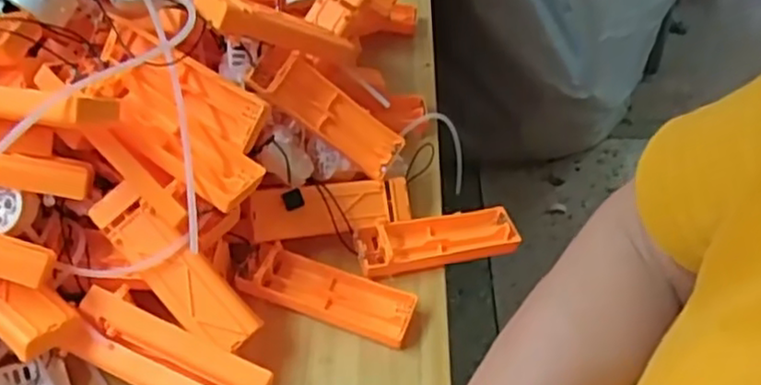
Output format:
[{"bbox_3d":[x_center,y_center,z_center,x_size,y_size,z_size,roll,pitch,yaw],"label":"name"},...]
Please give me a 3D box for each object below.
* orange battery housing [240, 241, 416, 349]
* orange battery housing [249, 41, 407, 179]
[{"bbox_3d":[-0.032,0.062,0.434,0.105,0.024,0.035,14,47,11],"label":"orange battery housing"},{"bbox_3d":[-0.034,-0.053,0.455,0.108,0.031,0.026,36,40,-25],"label":"orange battery housing"}]

